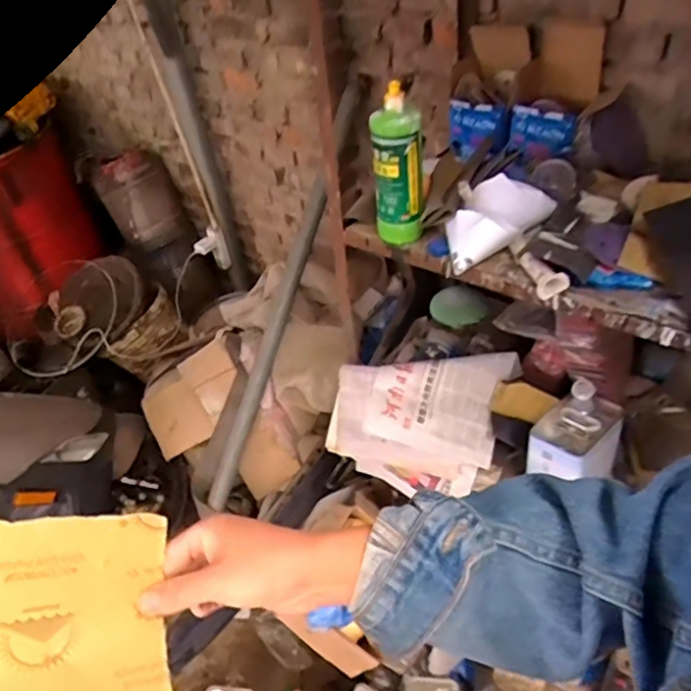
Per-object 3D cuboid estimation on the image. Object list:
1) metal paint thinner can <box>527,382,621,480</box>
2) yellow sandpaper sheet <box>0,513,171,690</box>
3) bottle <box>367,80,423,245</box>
[{"bbox_3d":[0.447,0.183,1.131,0.141,0.154,0.192,21,48,29],"label":"metal paint thinner can"},{"bbox_3d":[-0.168,0.174,0.355,0.115,0.019,0.130,6,63,-32],"label":"yellow sandpaper sheet"},{"bbox_3d":[0.087,-0.291,0.980,0.082,0.246,0.060,-5,41,4],"label":"bottle"}]

